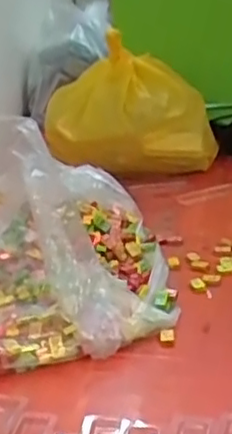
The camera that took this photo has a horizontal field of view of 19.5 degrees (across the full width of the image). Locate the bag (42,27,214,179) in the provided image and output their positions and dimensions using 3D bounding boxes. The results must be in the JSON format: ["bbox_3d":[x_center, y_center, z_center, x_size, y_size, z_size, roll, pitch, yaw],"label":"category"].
[{"bbox_3d":[0.037,-0.220,1.400,0.330,0.267,0.222,-11,22,-17],"label":"bag"}]

